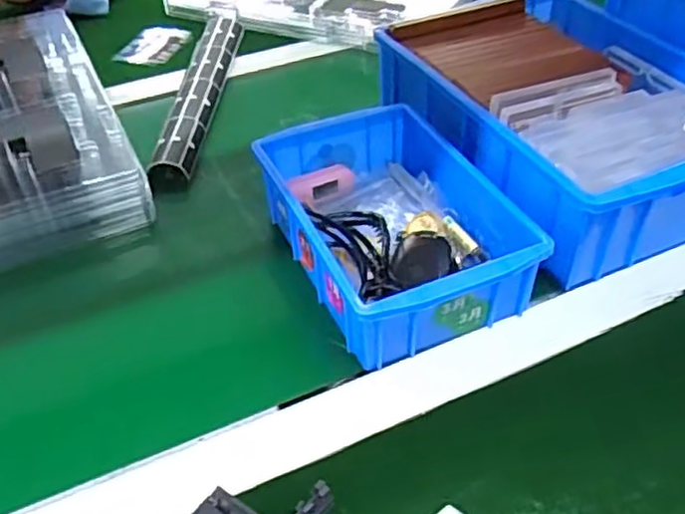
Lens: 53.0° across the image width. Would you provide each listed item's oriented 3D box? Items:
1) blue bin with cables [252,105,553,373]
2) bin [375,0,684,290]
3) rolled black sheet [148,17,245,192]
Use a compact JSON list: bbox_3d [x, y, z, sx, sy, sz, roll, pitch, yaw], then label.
[{"bbox_3d":[0.032,-0.024,0.486,0.133,0.067,0.201,-17,43,-17],"label":"blue bin with cables"},{"bbox_3d":[0.182,-0.122,0.562,0.206,0.105,0.296,-18,43,-17],"label":"bin"},{"bbox_3d":[-0.142,-0.170,0.682,0.042,0.024,0.286,4,47,0],"label":"rolled black sheet"}]

